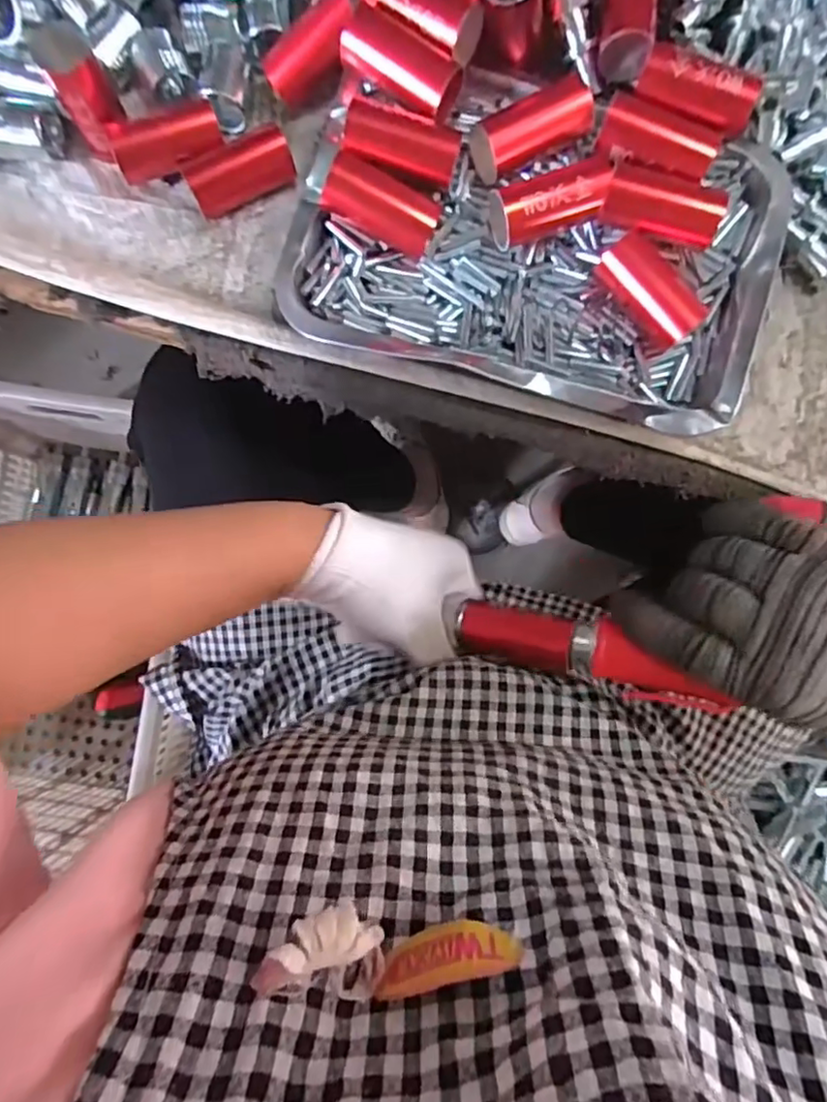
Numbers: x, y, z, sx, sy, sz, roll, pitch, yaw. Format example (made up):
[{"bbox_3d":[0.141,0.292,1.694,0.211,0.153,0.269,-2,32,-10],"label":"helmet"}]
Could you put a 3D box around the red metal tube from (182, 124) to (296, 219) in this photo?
[{"bbox_3d":[-0.097,-0.216,0.343,0.058,0.023,0.027,-25,86,-2],"label":"red metal tube"}]

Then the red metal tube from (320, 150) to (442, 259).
[{"bbox_3d":[-0.017,-0.184,0.324,0.058,0.033,0.027,24,86,1],"label":"red metal tube"}]

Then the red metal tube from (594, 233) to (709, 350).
[{"bbox_3d":[0.128,-0.140,0.327,0.025,0.031,0.061,-39,87,-3],"label":"red metal tube"}]

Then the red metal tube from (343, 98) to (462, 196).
[{"bbox_3d":[-0.006,-0.213,0.324,0.060,0.032,0.025,13,86,0],"label":"red metal tube"}]

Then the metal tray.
[{"bbox_3d":[0.071,-0.177,0.326,0.249,0.034,0.178,15,86,1],"label":"metal tray"}]

